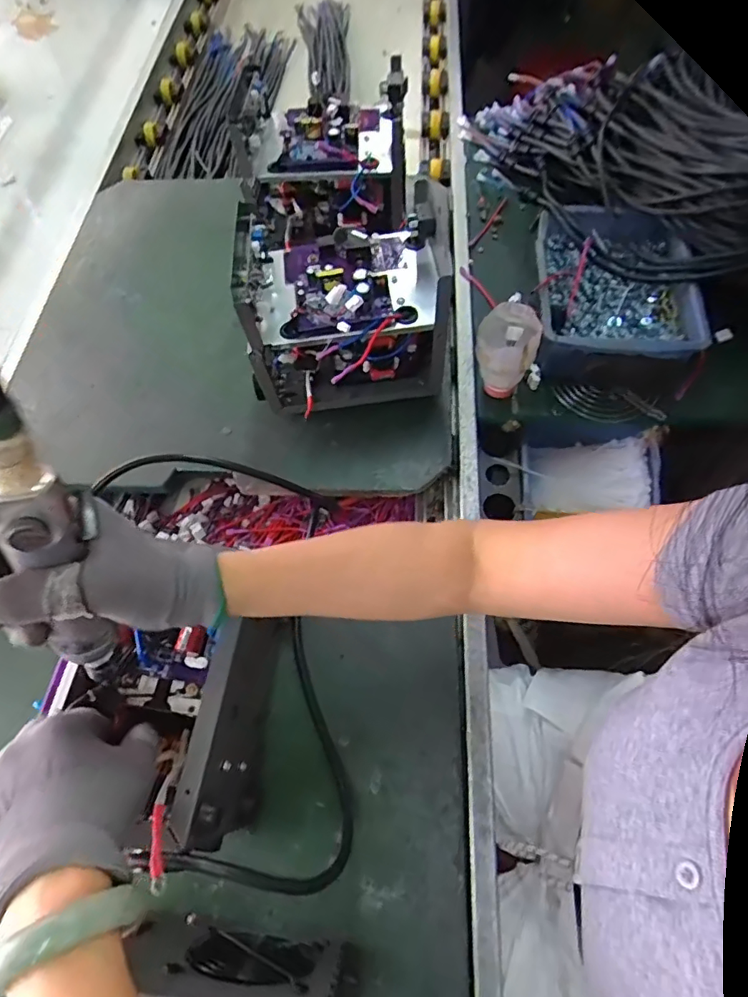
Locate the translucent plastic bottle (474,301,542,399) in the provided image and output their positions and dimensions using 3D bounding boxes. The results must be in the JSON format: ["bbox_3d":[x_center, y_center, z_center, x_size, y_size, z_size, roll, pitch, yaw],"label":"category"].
[{"bbox_3d":[0.151,-0.162,0.622,0.068,0.106,0.066,16,65,10],"label":"translucent plastic bottle"}]

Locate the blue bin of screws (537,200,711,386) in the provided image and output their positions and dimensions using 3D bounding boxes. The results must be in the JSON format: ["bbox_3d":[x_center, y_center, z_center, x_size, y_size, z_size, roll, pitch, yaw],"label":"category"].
[{"bbox_3d":[0.292,-0.263,0.662,0.173,0.087,0.243,3,63,4],"label":"blue bin of screws"}]

